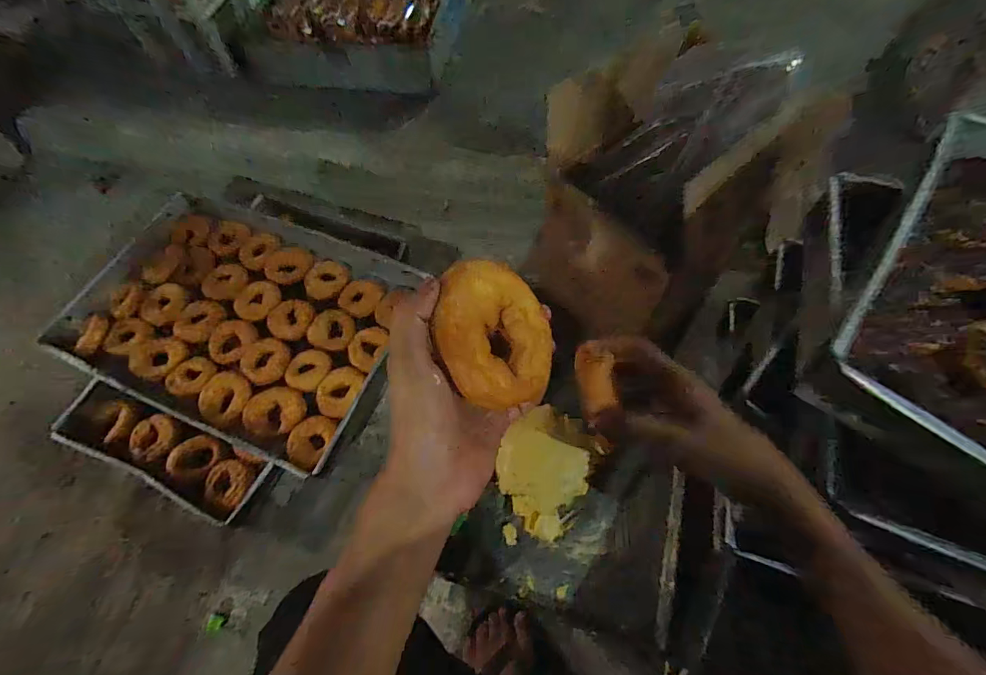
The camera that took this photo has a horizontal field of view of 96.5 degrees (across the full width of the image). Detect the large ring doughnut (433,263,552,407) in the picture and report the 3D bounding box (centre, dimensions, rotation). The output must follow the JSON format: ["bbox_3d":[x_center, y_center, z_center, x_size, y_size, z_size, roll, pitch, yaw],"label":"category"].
[{"bbox_3d":[-0.002,-0.001,0.294,0.096,0.032,0.098,20,60,-39],"label":"large ring doughnut"}]

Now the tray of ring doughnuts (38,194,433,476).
[{"bbox_3d":[-0.479,-0.050,0.853,0.615,0.053,0.431,21,65,12],"label":"tray of ring doughnuts"}]

